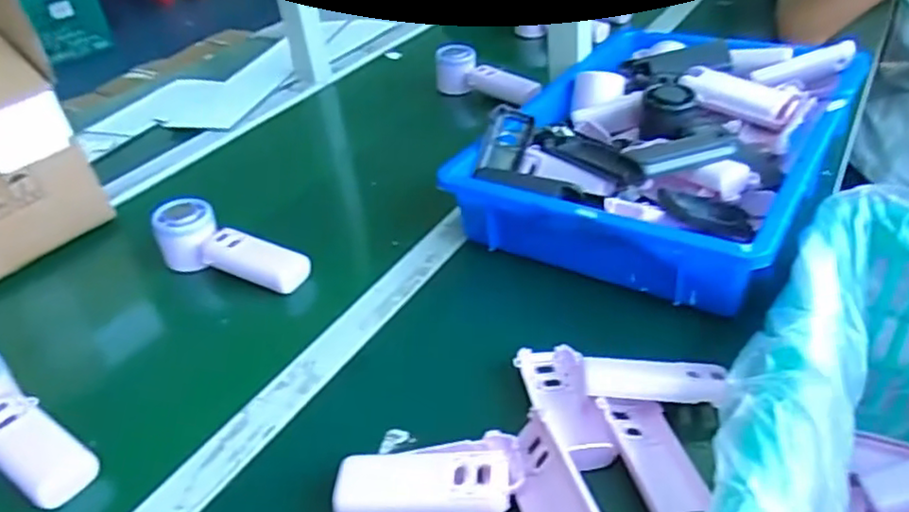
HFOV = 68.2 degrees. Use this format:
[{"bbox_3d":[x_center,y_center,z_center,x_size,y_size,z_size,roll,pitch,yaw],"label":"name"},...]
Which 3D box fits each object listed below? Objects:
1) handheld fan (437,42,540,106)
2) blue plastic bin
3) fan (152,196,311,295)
[{"bbox_3d":[0.044,-0.254,0.953,0.161,0.055,0.051,26,47,36],"label":"handheld fan"},{"bbox_3d":[0.211,-0.118,0.680,0.289,0.083,0.392,19,43,30],"label":"blue plastic bin"},{"bbox_3d":[-0.215,-0.013,0.650,0.153,0.054,0.053,11,40,22],"label":"fan"}]

